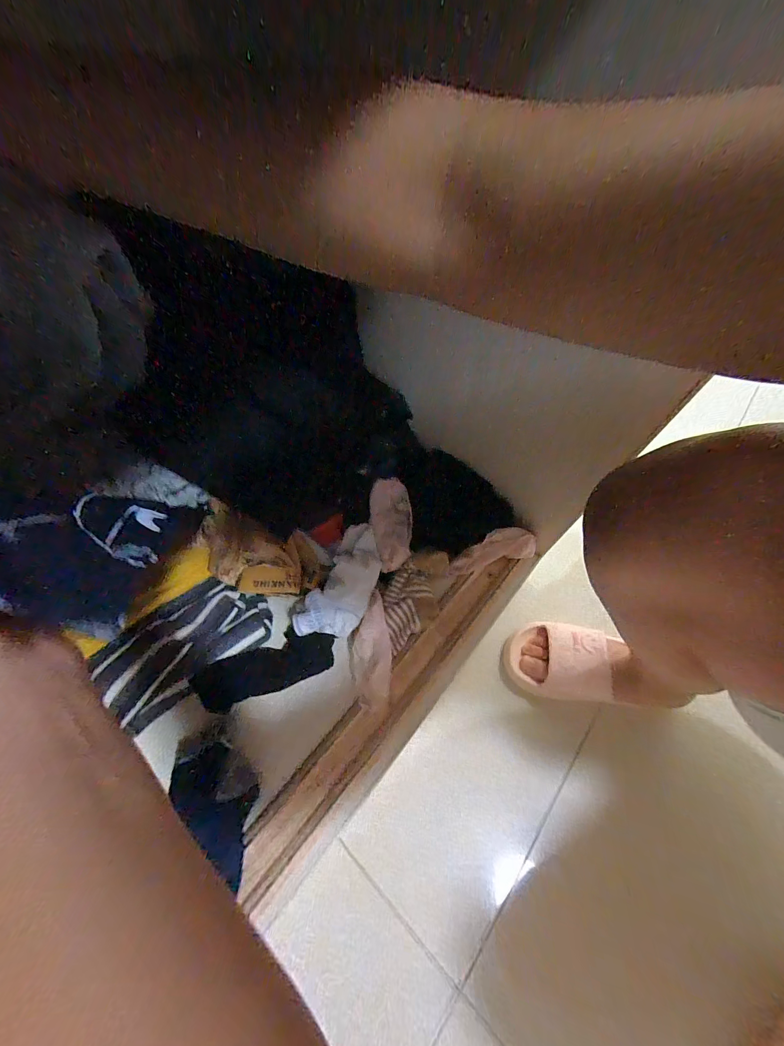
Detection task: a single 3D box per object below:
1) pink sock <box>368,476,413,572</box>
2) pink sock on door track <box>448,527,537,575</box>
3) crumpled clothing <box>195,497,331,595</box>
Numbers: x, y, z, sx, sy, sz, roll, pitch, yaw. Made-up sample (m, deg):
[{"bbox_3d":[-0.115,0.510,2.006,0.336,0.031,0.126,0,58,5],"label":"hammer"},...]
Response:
[{"bbox_3d":[0.000,-0.002,0.487,0.063,0.017,0.136,2,63,-21],"label":"pink sock"},{"bbox_3d":[0.140,0.041,0.486,0.125,0.035,0.039,-20,61,2],"label":"pink sock on door track"},{"bbox_3d":[-0.167,0.037,0.427,0.165,0.045,0.090,12,60,6],"label":"crumpled clothing"}]

